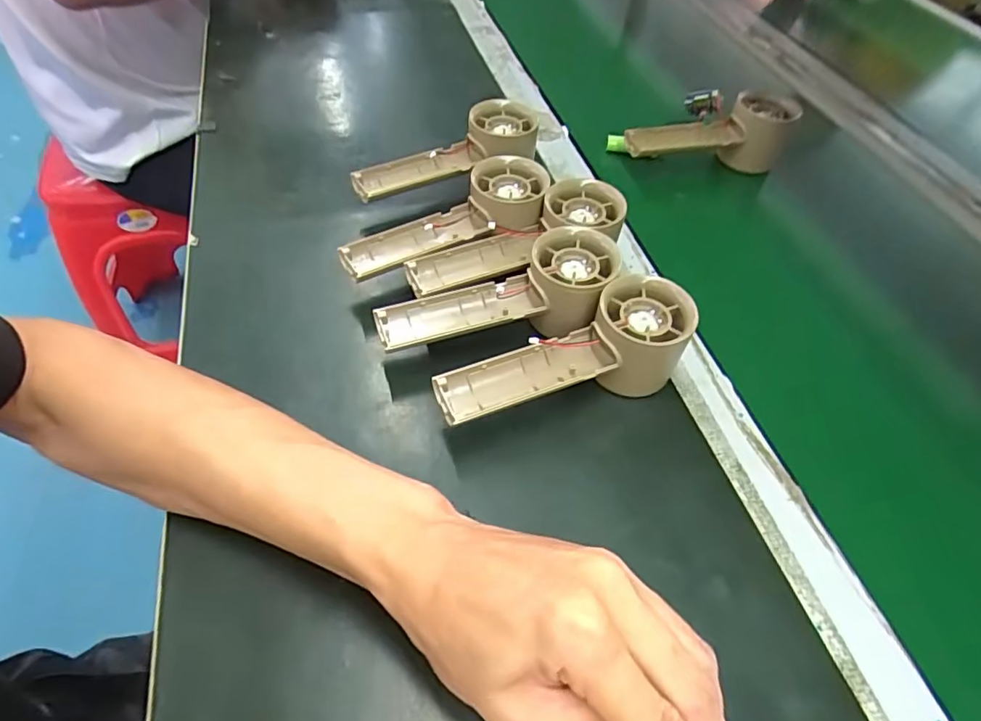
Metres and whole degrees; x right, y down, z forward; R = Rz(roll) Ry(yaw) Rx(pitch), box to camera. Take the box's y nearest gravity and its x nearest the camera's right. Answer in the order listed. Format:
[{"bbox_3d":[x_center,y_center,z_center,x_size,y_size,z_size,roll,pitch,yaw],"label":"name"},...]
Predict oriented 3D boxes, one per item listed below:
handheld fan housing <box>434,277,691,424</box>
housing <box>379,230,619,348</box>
[{"bbox_3d":[0.044,0.003,0.333,0.153,0.062,0.052,-14,46,-9],"label":"handheld fan housing"},{"bbox_3d":[0.007,-0.039,0.357,0.154,0.051,0.064,-6,45,-1],"label":"housing"}]

